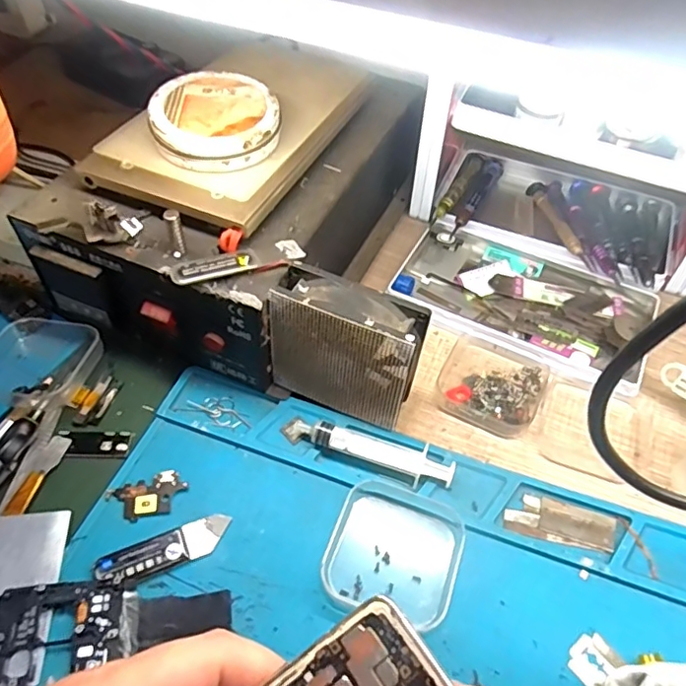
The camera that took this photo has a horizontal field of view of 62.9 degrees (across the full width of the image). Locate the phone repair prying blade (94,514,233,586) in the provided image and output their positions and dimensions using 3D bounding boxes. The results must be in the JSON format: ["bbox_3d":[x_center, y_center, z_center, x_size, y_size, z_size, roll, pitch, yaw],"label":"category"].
[{"bbox_3d":[-0.089,0.105,0.284,0.065,0.004,0.018,-17,60,-20],"label":"phone repair prying blade"}]

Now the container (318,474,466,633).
[{"bbox_3d":[0.027,0.104,0.286,0.063,0.011,0.069,18,53,12],"label":"container"}]

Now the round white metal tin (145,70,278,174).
[{"bbox_3d":[-0.074,-0.131,0.329,0.072,0.024,0.068,1,52,-1],"label":"round white metal tin"}]

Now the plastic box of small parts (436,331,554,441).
[{"bbox_3d":[0.094,0.025,0.357,0.064,0.017,0.060,28,56,19],"label":"plastic box of small parts"}]

